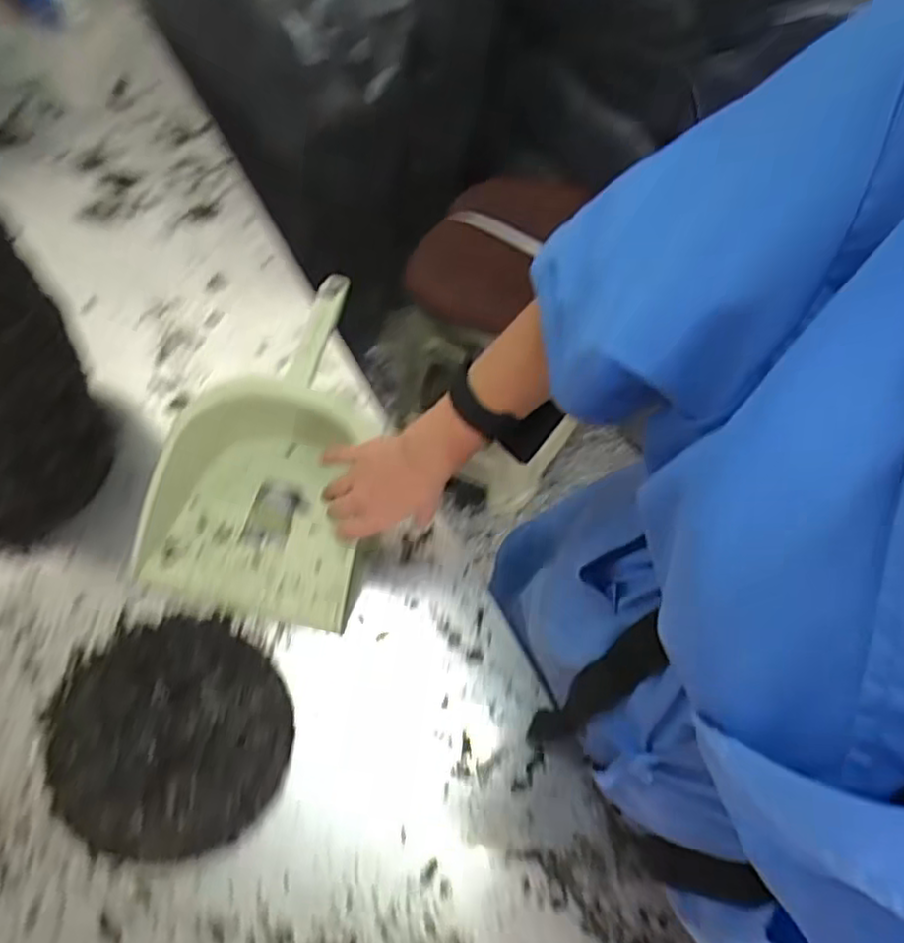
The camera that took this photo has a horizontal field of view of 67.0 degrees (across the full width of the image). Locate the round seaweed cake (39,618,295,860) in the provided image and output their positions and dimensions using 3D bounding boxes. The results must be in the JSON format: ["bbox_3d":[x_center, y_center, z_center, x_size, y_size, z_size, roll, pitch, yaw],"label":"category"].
[{"bbox_3d":[-0.253,0.226,0.602,0.211,0.045,0.188,28,65,12],"label":"round seaweed cake"}]

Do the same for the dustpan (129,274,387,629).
[{"bbox_3d":[-0.184,-0.031,0.704,0.215,0.128,0.330,12,66,6],"label":"dustpan"}]

